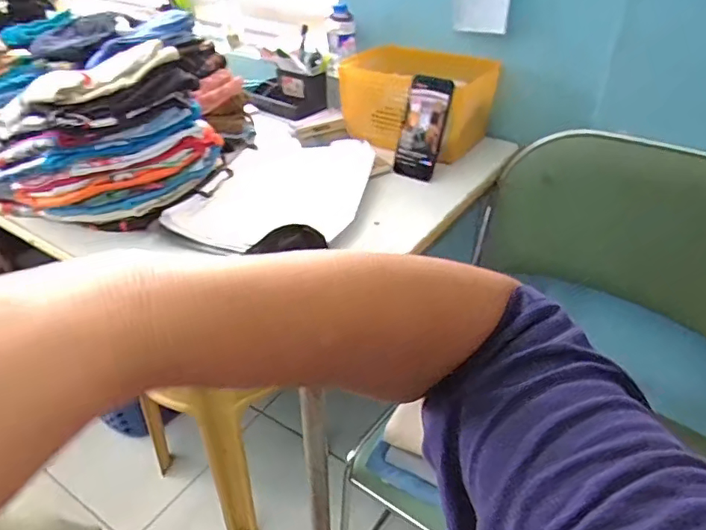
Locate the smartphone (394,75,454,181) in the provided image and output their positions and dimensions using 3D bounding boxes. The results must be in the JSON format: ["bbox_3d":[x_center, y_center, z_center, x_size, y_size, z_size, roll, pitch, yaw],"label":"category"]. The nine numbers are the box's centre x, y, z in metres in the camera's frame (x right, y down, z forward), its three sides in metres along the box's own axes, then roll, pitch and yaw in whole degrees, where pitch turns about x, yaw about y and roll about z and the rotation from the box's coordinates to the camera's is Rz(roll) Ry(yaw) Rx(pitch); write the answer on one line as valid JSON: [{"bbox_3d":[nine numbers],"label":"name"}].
[{"bbox_3d":[0.113,-0.224,0.865,0.073,0.160,0.017,22,21,26],"label":"smartphone"}]

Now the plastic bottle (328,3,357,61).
[{"bbox_3d":[-0.022,-0.463,1.056,0.055,0.097,0.046,-7,36,-9],"label":"plastic bottle"}]

